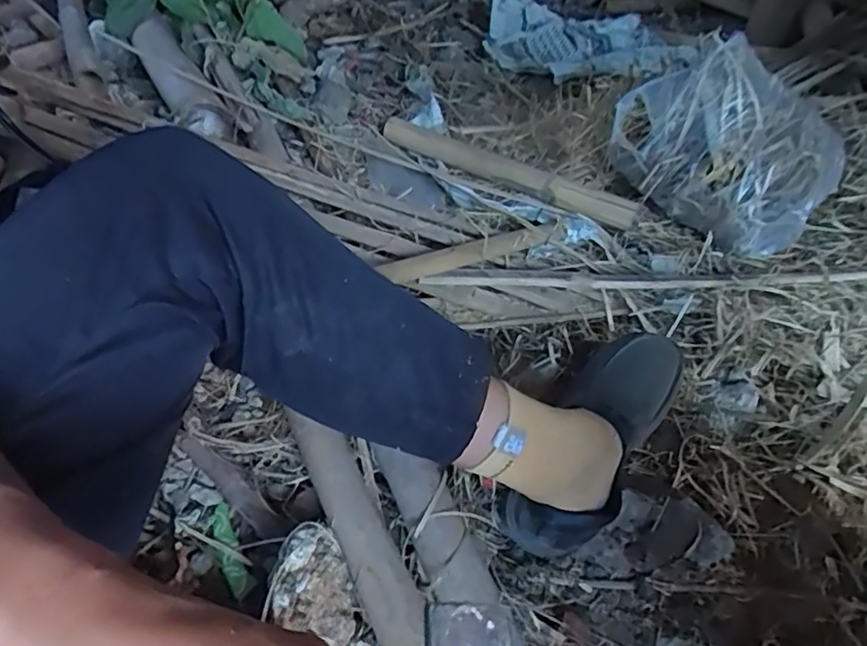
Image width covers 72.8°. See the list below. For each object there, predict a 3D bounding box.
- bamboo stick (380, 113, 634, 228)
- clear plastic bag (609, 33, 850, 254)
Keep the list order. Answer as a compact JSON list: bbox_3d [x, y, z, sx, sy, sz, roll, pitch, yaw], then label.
[{"bbox_3d":[0.108,-0.249,0.941,0.450,0.035,0.048,29,49,19],"label":"bamboo stick"},{"bbox_3d":[0.429,-0.270,0.858,0.191,0.205,0.304,-31,57,-32],"label":"clear plastic bag"}]

